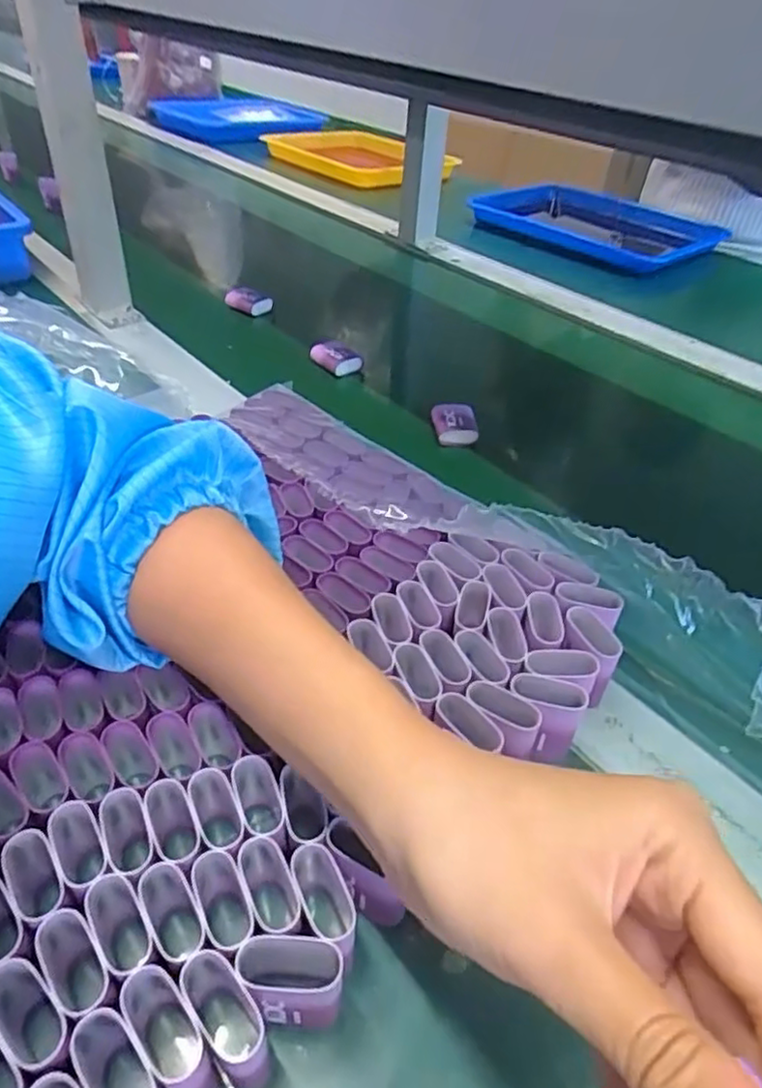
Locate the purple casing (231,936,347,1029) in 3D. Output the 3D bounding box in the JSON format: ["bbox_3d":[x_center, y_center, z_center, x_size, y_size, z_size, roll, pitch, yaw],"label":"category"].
[{"bbox_3d":[-0.031,0.153,0.230,0.034,0.041,0.019,-1,42,-8],"label":"purple casing"}]

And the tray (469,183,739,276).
[{"bbox_3d":[0.317,-0.490,1.010,0.354,0.032,0.235,35,49,29],"label":"tray"}]

